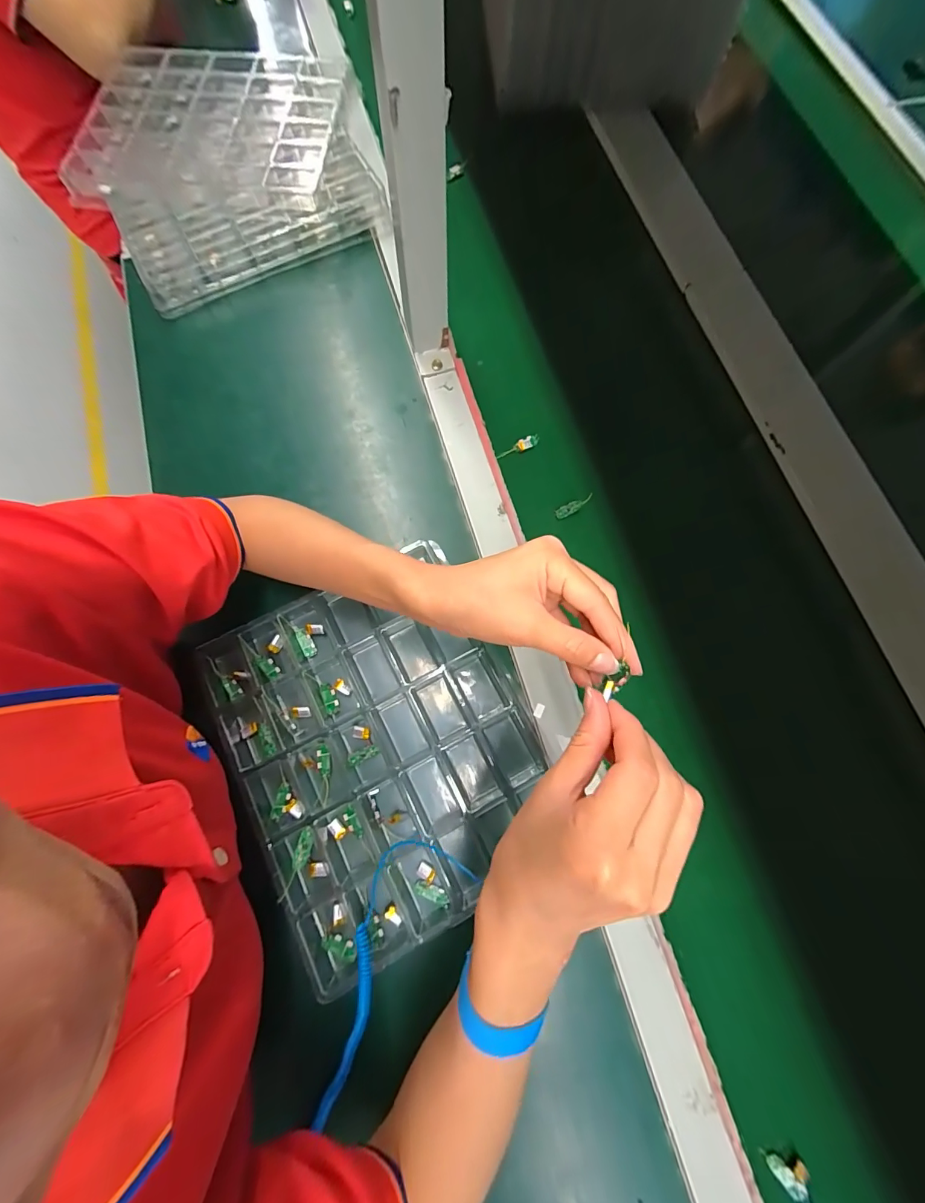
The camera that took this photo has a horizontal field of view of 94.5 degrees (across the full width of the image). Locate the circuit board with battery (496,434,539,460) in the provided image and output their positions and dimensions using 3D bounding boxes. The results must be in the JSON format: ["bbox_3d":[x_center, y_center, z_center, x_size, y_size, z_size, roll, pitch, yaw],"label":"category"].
[{"bbox_3d":[0.062,-0.169,0.471,0.049,0.015,0.010,-26,76,-9],"label":"circuit board with battery"}]

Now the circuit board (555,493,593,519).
[{"bbox_3d":[0.117,-0.099,0.446,0.043,0.008,0.010,-27,76,-9],"label":"circuit board"}]

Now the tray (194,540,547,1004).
[{"bbox_3d":[-0.076,0.116,0.383,0.245,0.044,0.282,-28,76,-10],"label":"tray"}]

